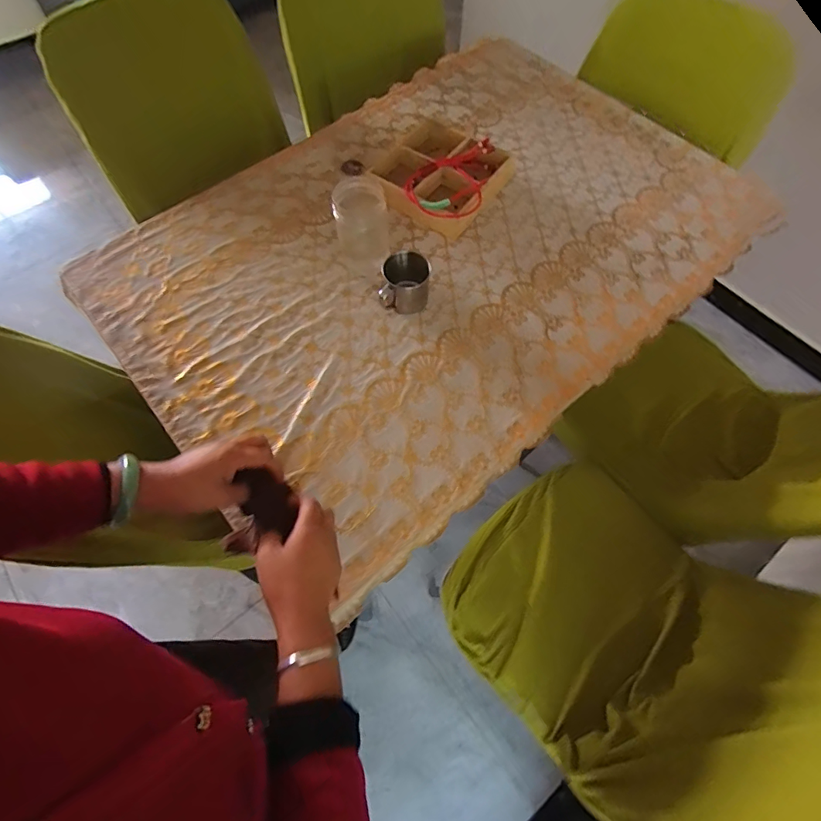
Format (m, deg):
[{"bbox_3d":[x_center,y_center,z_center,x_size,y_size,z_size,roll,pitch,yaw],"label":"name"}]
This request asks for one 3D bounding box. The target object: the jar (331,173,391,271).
[{"bbox_3d":[-0.076,-0.302,0.715,0.083,0.135,0.076,0,65,-1],"label":"jar"}]

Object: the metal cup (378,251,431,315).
[{"bbox_3d":[-0.011,-0.203,0.700,0.077,0.076,0.071,0,65,-1],"label":"metal cup"}]

